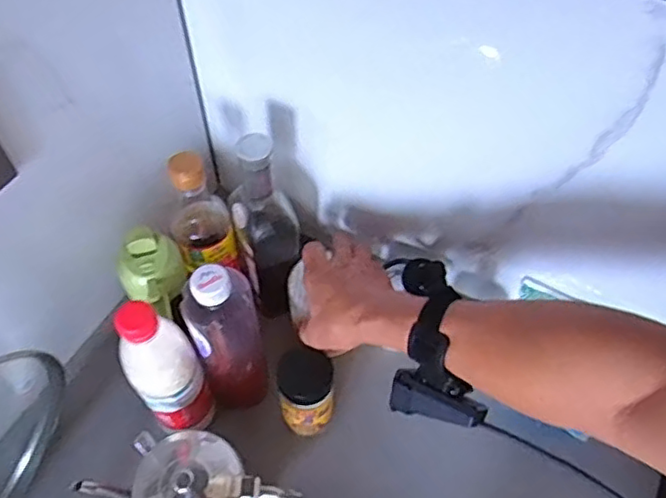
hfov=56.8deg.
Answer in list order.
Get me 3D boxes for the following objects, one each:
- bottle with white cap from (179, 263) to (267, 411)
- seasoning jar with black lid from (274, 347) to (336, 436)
[{"bbox_3d":[-0.103,0.087,0.601,0.059,0.221,0.057,-16,57,-12],"label":"bottle with white cap"},{"bbox_3d":[-0.028,0.145,0.632,0.054,0.096,0.057,0,55,-1],"label":"seasoning jar with black lid"}]

